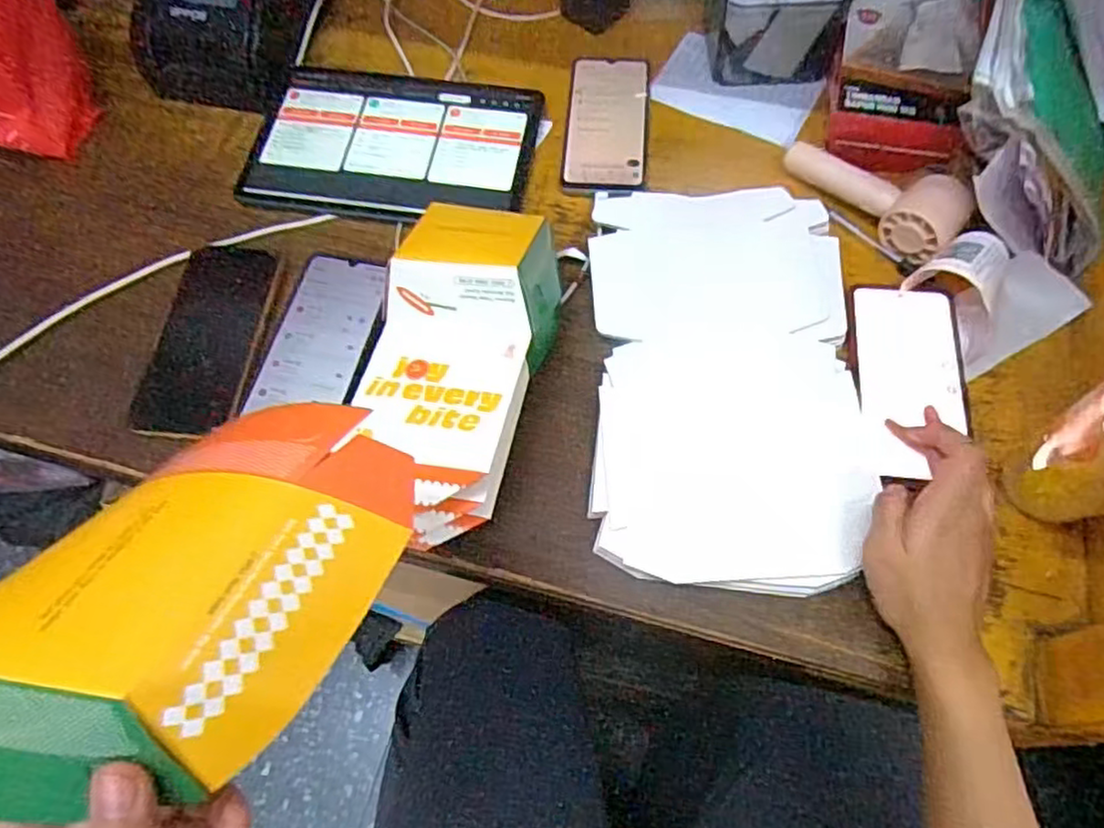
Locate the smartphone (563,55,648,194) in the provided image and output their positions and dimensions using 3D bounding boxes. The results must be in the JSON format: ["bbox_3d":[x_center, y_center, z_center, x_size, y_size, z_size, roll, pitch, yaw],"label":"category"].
[{"bbox_3d":[0.051,-0.270,0.646,0.074,0.014,0.160,4,65,4],"label":"smartphone"}]

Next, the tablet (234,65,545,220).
[{"bbox_3d":[-0.141,-0.251,0.633,0.246,0.013,0.162,7,66,6],"label":"tablet"}]

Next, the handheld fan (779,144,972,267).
[{"bbox_3d":[0.266,-0.188,0.572,0.056,0.040,0.148,-36,69,-14],"label":"handheld fan"}]

